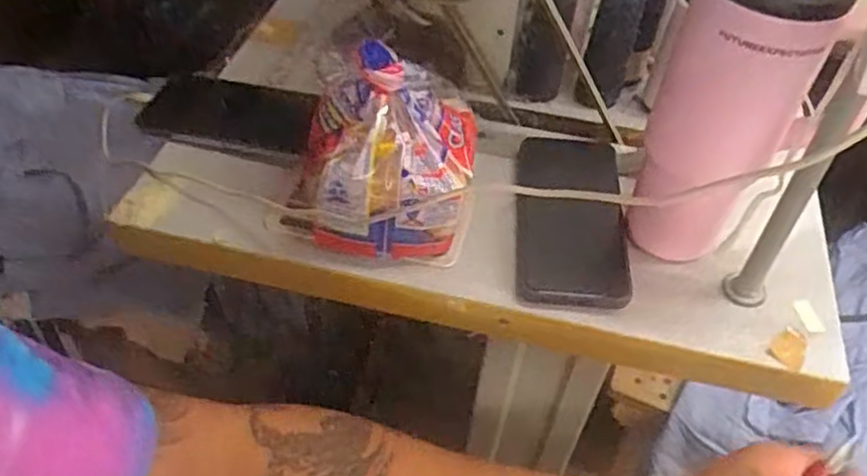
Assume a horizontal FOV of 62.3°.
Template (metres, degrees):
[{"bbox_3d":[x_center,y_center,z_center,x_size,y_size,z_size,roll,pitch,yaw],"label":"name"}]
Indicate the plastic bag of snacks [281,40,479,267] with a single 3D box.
[{"bbox_3d":[-0.034,-0.065,0.515,0.125,0.118,0.111,5,48,0],"label":"plastic bag of snacks"}]

